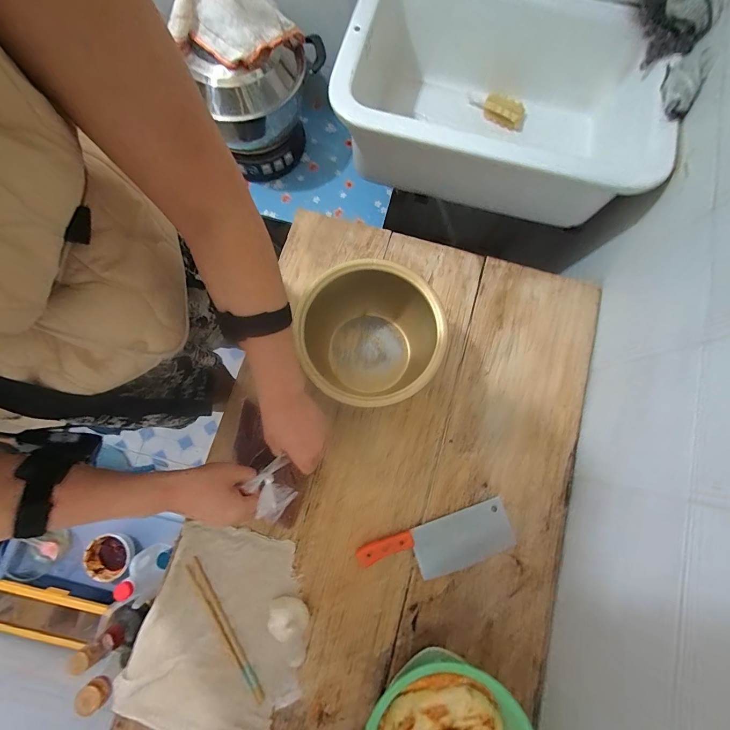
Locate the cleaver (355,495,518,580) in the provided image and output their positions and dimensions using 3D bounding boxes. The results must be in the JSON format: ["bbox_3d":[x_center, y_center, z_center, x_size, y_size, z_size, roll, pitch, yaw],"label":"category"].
[{"bbox_3d":[0.123,0.305,0.555,0.260,0.031,0.079,-16,79,-2],"label":"cleaver"}]

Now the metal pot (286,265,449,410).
[{"bbox_3d":[0.014,-0.038,0.570,0.209,0.162,0.216,0,79,1],"label":"metal pot"}]

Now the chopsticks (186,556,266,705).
[{"bbox_3d":[-0.227,0.429,0.540,0.024,0.011,0.233,-34,80,-6],"label":"chopsticks"}]

